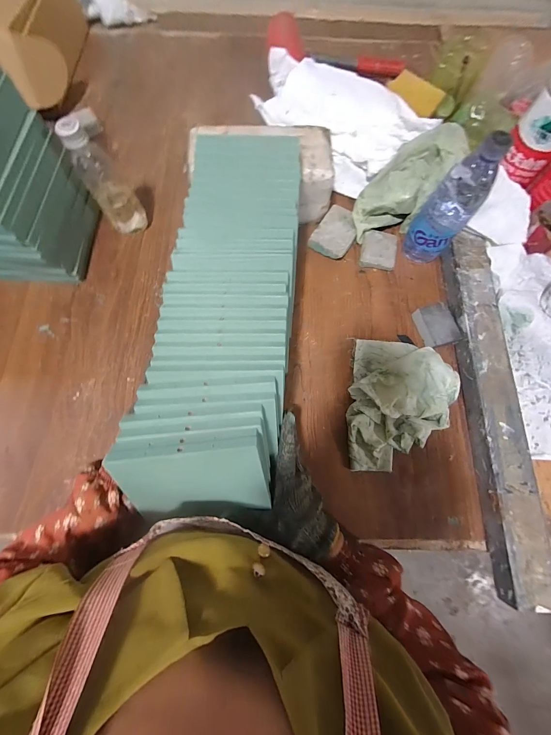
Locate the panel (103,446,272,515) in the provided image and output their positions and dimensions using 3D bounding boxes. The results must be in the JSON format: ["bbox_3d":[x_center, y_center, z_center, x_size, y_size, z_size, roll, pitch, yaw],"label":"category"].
[{"bbox_3d":[-0.081,0.119,0.281,0.141,0.009,0.090,-5,120,3],"label":"panel"}]

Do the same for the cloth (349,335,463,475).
[{"bbox_3d":[0.184,0.054,0.406,0.138,0.056,0.201,14,76,2],"label":"cloth"}]

